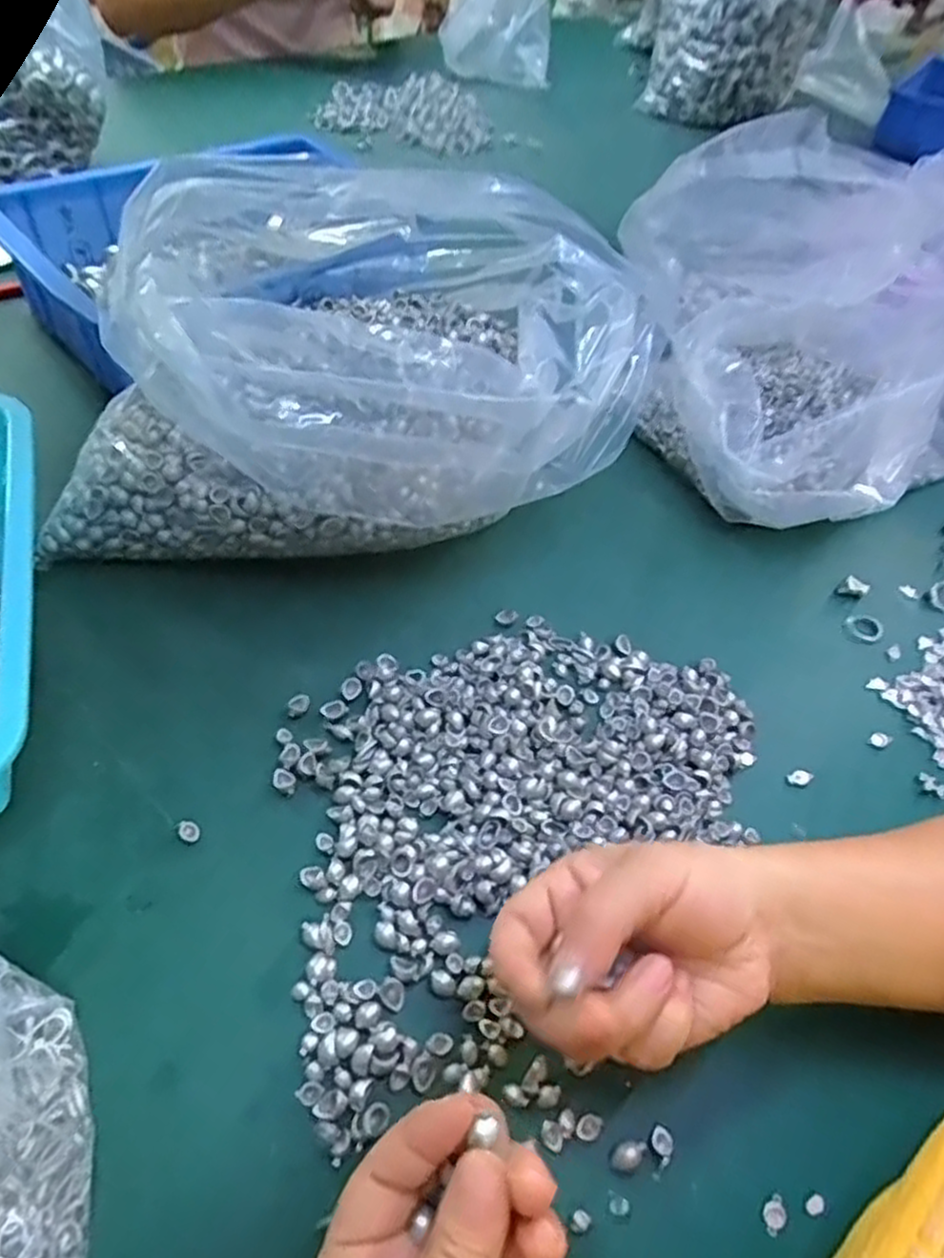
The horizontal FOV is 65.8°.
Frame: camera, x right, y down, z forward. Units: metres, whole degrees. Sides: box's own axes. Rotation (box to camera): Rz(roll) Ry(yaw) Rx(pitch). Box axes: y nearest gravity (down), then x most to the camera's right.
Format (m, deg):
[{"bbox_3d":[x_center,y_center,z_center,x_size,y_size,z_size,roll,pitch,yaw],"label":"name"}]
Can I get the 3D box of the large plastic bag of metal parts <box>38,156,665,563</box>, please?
[{"bbox_3d":[-0.072,-0.174,0.452,0.332,0.168,0.234,2,53,-4],"label":"large plastic bag of metal parts"}]

